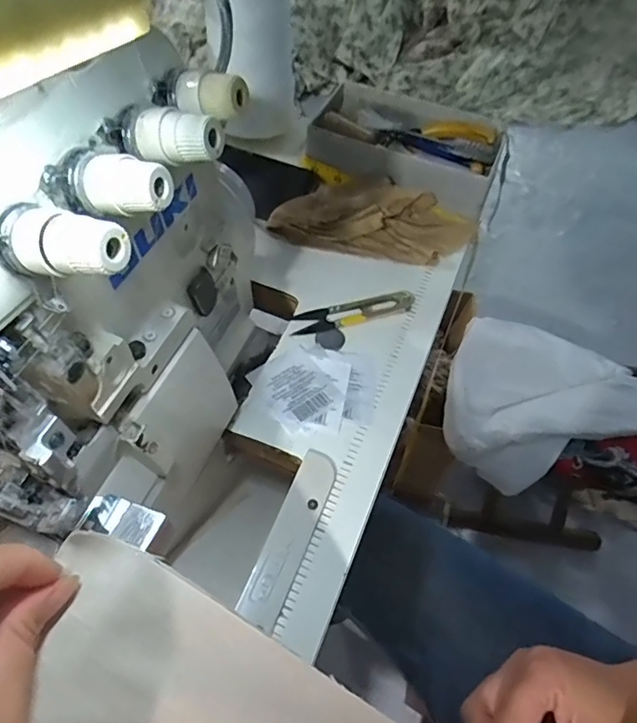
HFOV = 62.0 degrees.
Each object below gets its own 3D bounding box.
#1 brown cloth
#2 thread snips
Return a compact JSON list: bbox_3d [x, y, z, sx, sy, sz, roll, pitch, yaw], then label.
[{"bbox_3d":[0.053,-0.130,0.469,0.163,0.034,0.089,17,58,11],"label":"brown cloth"},{"bbox_3d":[0.029,-0.040,0.427,0.101,0.007,0.025,-16,58,-11],"label":"thread snips"}]

